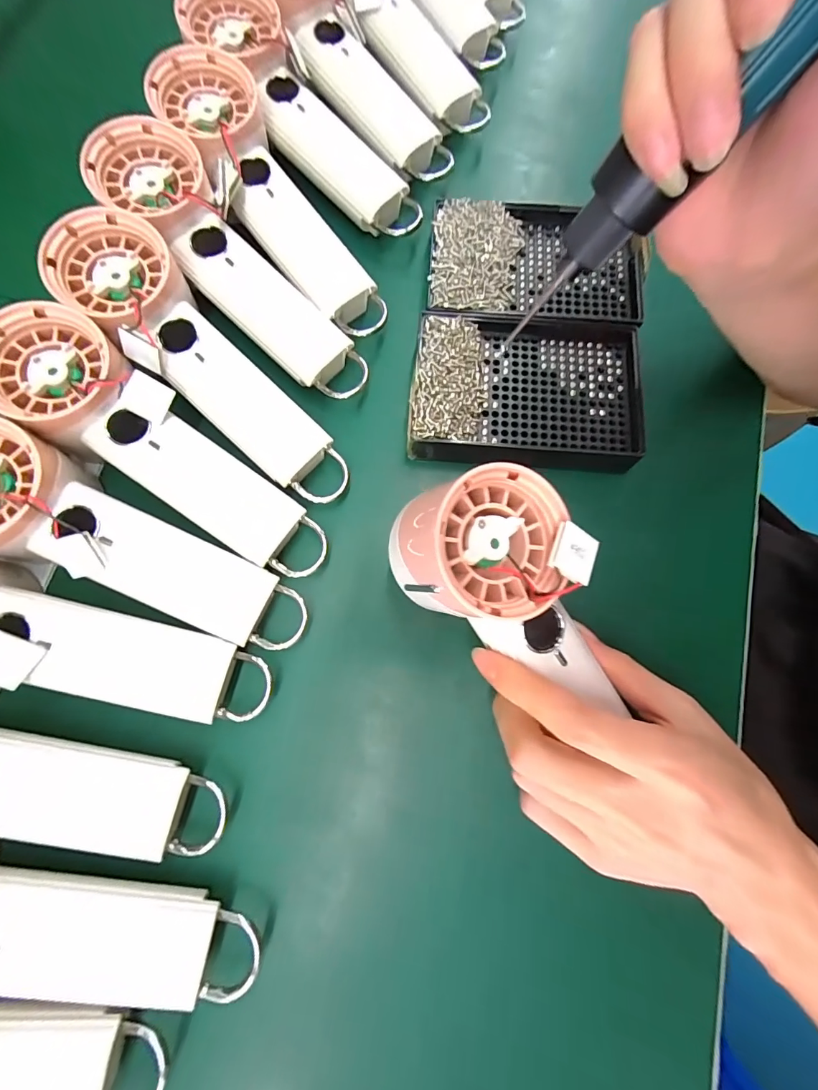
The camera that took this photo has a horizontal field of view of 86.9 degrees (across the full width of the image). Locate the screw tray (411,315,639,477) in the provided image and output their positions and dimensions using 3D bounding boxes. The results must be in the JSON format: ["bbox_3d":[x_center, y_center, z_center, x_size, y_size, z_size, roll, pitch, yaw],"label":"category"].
[{"bbox_3d":[0.072,-0.092,0.266,0.137,0.028,0.092,6,77,0],"label":"screw tray"}]

